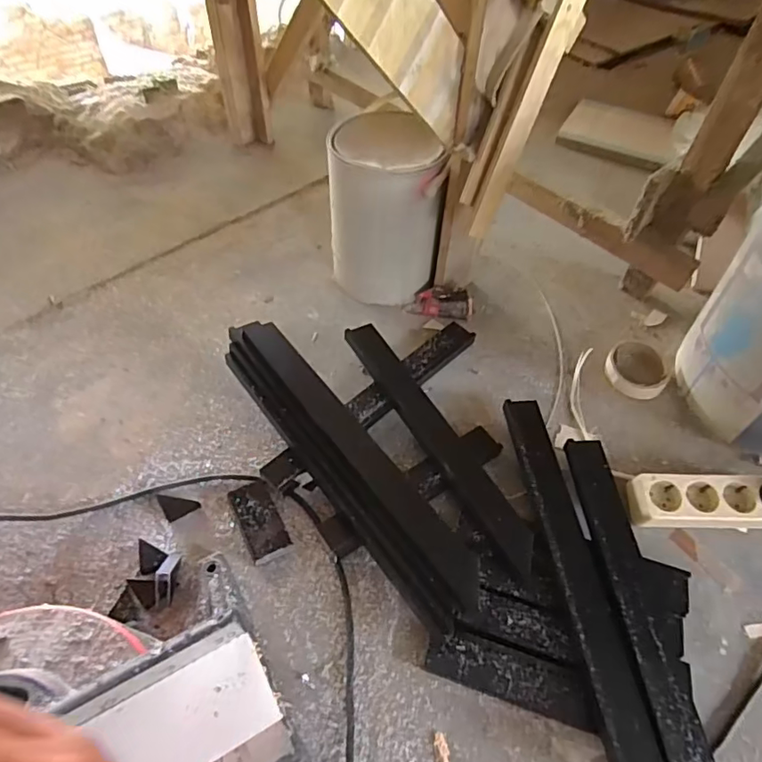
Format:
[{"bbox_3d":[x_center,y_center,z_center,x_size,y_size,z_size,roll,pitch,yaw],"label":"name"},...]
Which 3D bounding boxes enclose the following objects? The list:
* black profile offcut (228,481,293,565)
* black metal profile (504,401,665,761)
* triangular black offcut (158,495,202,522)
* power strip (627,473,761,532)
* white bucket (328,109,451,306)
[{"bbox_3d":[-0.145,0.166,0.647,0.047,0.022,0.093,-22,57,-18],"label":"black profile offcut"},{"bbox_3d":[0.213,0.203,0.620,0.055,0.040,0.423,-4,54,-5],"label":"black metal profile"},{"bbox_3d":[-0.251,0.157,0.663,0.055,0.007,0.029,11,54,6],"label":"triangular black offcut"},{"bbox_3d":[0.412,0.151,0.668,0.212,0.046,0.068,1,53,-1],"label":"power strip"},{"bbox_3d":[-0.002,-0.270,0.862,0.158,0.231,0.189,-6,54,-6],"label":"white bucket"}]

